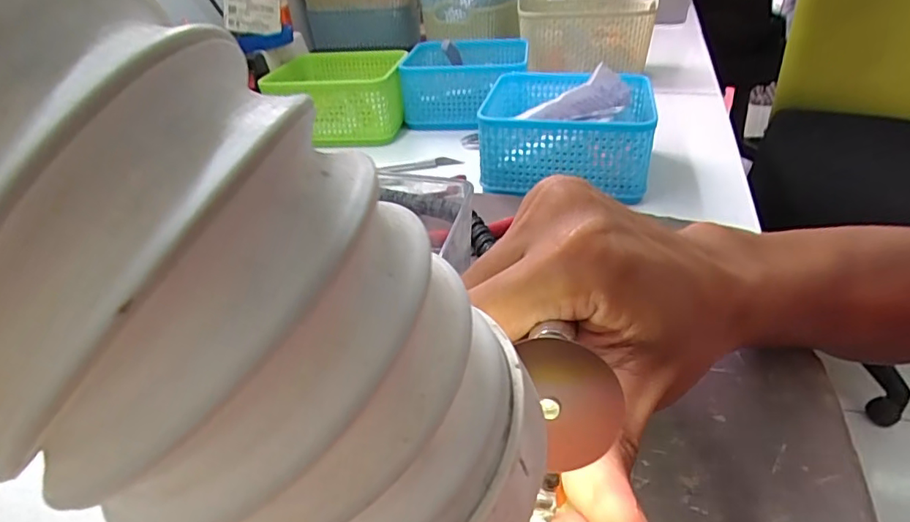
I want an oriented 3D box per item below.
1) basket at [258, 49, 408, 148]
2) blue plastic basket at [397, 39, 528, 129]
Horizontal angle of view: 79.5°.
[{"bbox_3d":[-0.115,-0.175,0.576,0.126,0.063,0.134,0,33,5],"label":"basket"},{"bbox_3d":[0.010,-0.195,0.594,0.130,0.060,0.128,1,33,6],"label":"blue plastic basket"}]

